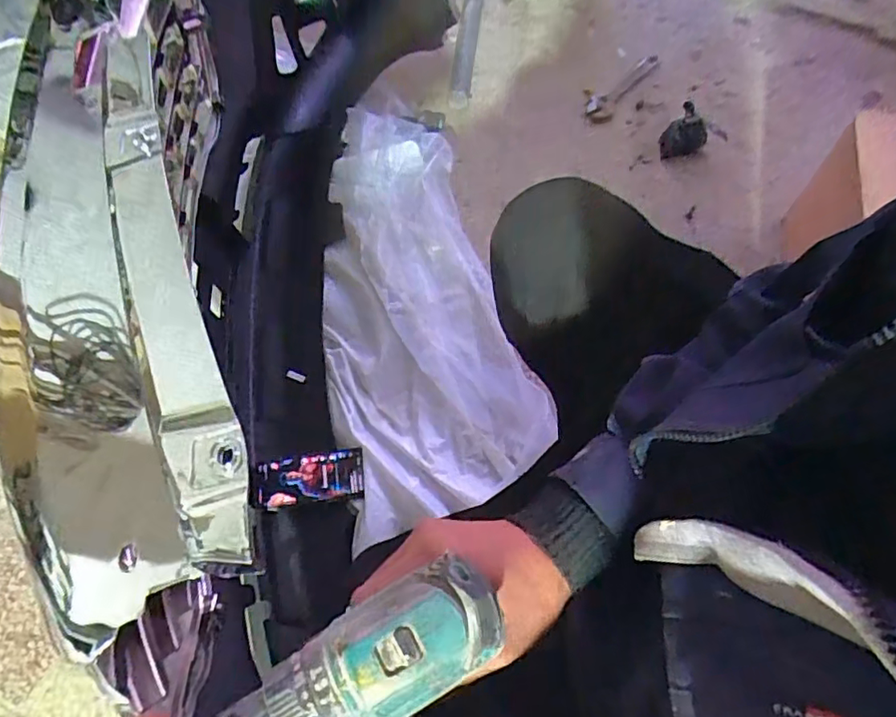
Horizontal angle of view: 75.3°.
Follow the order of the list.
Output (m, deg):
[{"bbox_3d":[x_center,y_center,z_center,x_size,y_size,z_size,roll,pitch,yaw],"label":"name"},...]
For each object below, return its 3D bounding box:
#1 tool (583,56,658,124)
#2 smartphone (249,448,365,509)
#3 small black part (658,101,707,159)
[{"bbox_3d":[0.374,-0.606,1.300,0.087,0.044,0.260,33,64,18],"label":"tool"},{"bbox_3d":[-0.201,0.169,0.830,0.157,0.014,0.075,-5,59,-5],"label":"smartphone"},{"bbox_3d":[0.486,-0.456,1.190,0.076,0.037,0.166,31,63,17],"label":"small black part"}]

